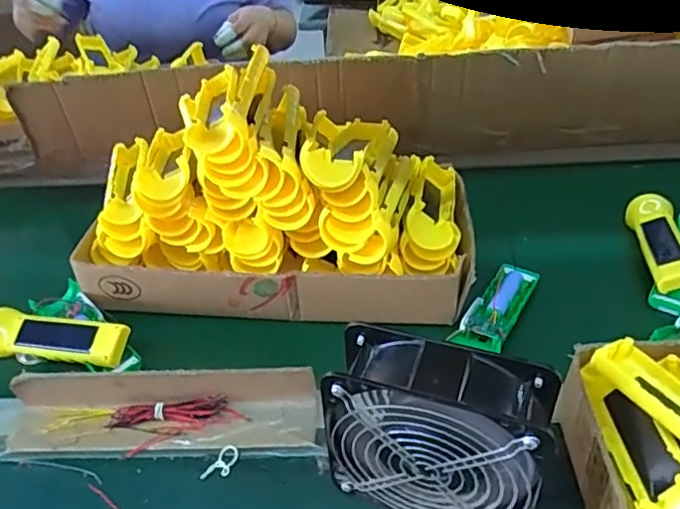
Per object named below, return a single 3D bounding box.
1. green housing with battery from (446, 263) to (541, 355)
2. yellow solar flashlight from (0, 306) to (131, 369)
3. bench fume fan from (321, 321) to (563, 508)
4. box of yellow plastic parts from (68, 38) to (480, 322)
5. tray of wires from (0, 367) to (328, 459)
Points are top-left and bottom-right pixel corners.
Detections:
[{"bbox_3d":[0.164,0.051,0.606,0.045,0.022,0.132,18,46,26],"label":"green housing with battery"},{"bbox_3d":[-0.298,0.087,0.607,0.164,0.031,0.046,5,41,13],"label":"yellow solar flashlight"},{"bbox_3d":[0.069,0.130,0.418,0.145,0.144,0.063,11,43,20],"label":"bench fume fan"},{"bbox_3d":[-0.077,-0.071,0.632,0.428,0.187,0.203,2,41,10],"label":"box of yellow plastic parts"},{"bbox_3d":[-0.160,0.138,0.518,0.276,0.041,0.067,-3,40,4],"label":"tray of wires"}]

